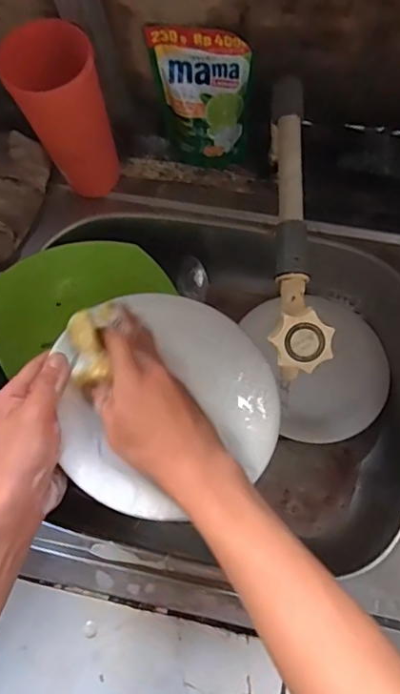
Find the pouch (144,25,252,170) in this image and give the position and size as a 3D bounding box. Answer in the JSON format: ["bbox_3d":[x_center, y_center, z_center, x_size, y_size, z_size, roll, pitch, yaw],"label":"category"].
[{"bbox_3d":[-0.001,-0.272,0.597,0.108,0.154,0.048,18,72,8],"label":"pouch"}]

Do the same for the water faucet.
[{"bbox_3d":[0.081,-0.119,0.476,0.045,0.074,0.299,1,71,2],"label":"water faucet"}]

